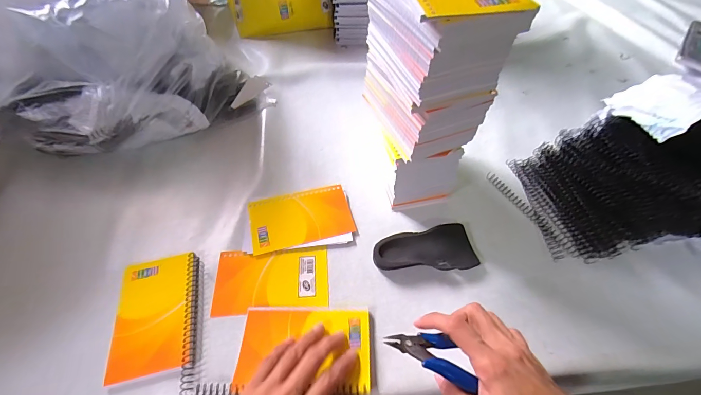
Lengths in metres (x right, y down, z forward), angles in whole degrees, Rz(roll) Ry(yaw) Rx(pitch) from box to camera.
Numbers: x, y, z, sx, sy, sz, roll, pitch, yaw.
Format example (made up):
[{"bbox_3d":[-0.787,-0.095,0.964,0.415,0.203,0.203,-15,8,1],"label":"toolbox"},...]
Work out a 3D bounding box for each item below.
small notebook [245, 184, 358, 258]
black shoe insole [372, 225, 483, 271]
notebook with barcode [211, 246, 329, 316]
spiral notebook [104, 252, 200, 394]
[{"bbox_3d":[-0.068,0.028,0.446,0.137,0.008,0.088,-9,53,-4],"label":"small notebook"},{"bbox_3d":[0.089,0.065,0.404,0.118,0.017,0.056,-10,53,-5],"label":"black shoe insole"},{"bbox_3d":[-0.092,0.095,0.397,0.129,0.005,0.076,-4,53,-1],"label":"notebook with barcode"},{"bbox_3d":[-0.209,0.132,0.366,0.084,0.009,0.147,-12,53,-7],"label":"spiral notebook"}]

